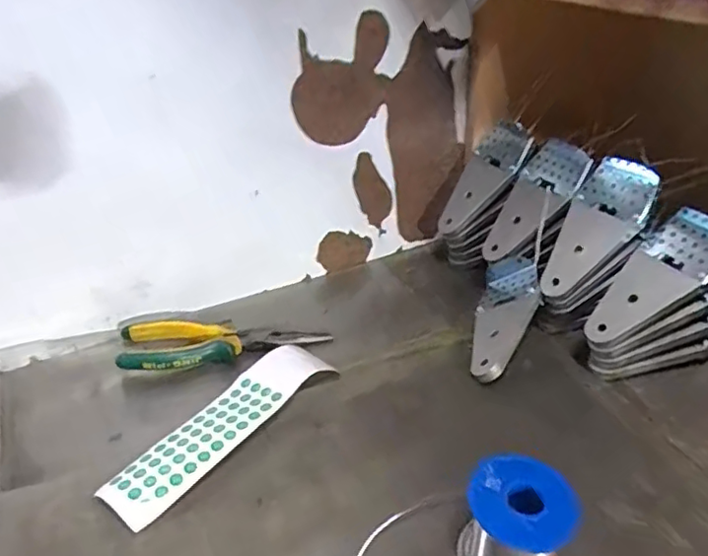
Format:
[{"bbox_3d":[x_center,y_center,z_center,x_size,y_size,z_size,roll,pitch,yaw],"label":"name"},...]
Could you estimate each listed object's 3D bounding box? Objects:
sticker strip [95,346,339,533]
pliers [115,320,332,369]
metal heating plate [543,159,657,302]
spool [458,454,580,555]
[{"bbox_3d":[-0.108,0.121,0.494,0.057,0.019,0.208,23,40,34],"label":"sticker strip"},{"bbox_3d":[-0.123,0.058,0.574,0.190,0.026,0.056,-7,33,-7],"label":"pliers"},{"bbox_3d":[0.227,-0.046,0.562,0.013,0.143,0.067,30,5,-45],"label":"metal heating plate"},{"bbox_3d":[0.102,0.157,0.374,0.065,0.065,0.069,-2,32,1],"label":"spool"}]

